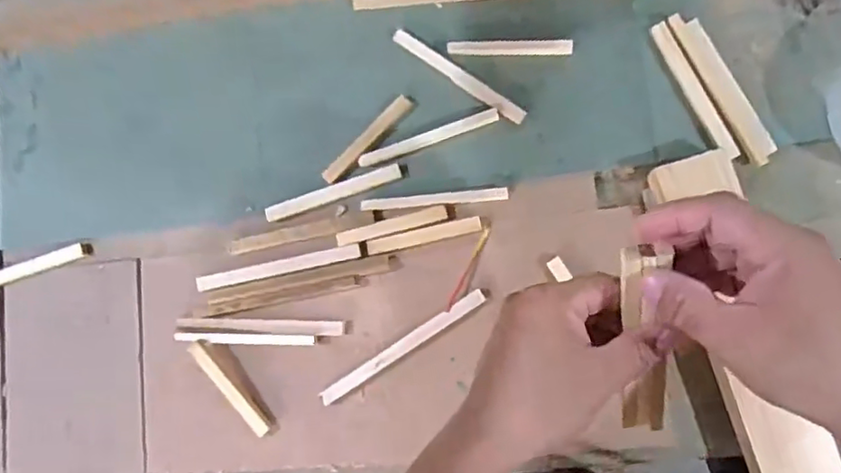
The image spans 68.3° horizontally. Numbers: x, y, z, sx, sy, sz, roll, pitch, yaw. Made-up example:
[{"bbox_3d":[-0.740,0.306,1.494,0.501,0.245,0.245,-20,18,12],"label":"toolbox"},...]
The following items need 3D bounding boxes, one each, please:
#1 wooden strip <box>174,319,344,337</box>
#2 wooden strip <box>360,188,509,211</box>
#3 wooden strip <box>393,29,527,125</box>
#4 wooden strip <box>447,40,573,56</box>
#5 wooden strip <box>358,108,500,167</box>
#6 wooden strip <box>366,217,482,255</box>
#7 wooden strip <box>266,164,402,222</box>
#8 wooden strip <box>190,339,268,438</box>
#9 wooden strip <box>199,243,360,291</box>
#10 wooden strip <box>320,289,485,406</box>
[{"bbox_3d":[-0.154,0.086,0.595,0.165,0.004,0.014,0,85,7],"label":"wooden strip"},{"bbox_3d":[0.013,-0.034,0.581,0.136,0.008,0.011,-5,84,7],"label":"wooden strip"},{"bbox_3d":[0.036,-0.152,0.586,0.147,0.004,0.013,36,90,9],"label":"wooden strip"},{"bbox_3d":[0.083,-0.176,0.579,0.114,0.004,0.014,2,85,7],"label":"wooden strip"},{"bbox_3d":[0.008,-0.092,0.583,0.135,0.009,0.013,-20,83,5],"label":"wooden strip"},{"bbox_3d":[0.003,-0.001,0.579,0.107,0.005,0.014,-14,83,6],"label":"wooden strip"},{"bbox_3d":[-0.083,-0.041,0.591,0.133,0.006,0.016,-19,83,5],"label":"wooden strip"},{"bbox_3d":[-0.180,0.143,0.585,0.014,0.013,0.107,-39,82,2],"label":"wooden strip"},{"bbox_3d":[-0.136,0.030,0.593,0.162,0.004,0.014,-13,83,6],"label":"wooden strip"},{"bbox_3d":[-0.017,0.102,0.566,0.175,0.013,0.014,-34,82,3],"label":"wooden strip"}]

